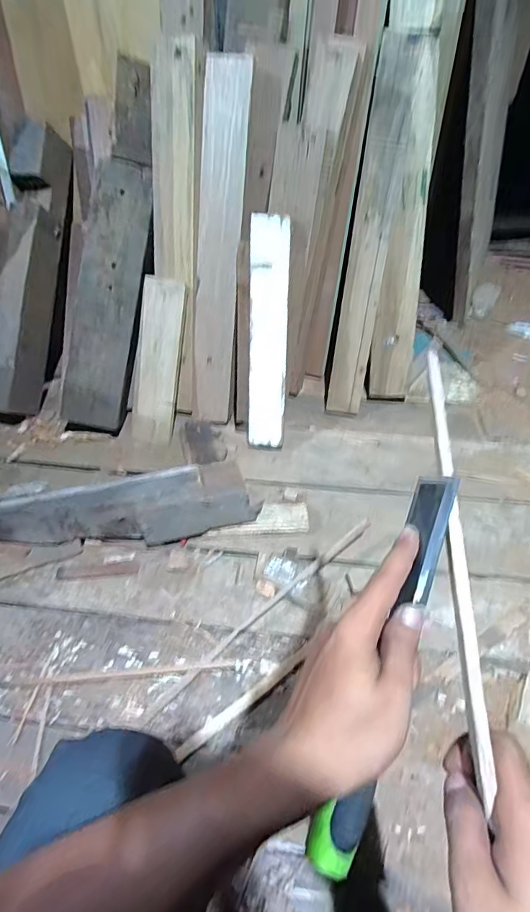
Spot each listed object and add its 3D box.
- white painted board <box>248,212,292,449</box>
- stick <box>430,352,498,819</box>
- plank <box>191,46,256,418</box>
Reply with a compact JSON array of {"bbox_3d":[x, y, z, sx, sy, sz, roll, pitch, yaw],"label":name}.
[{"bbox_3d":[0.009,-0.262,0.993,0.083,0.501,0.017,1,21,0],"label":"white painted board"},{"bbox_3d":[0.126,0.125,0.266,0.014,0.013,0.447,2,67,1],"label":"stick"},{"bbox_3d":[-0.108,-0.441,1.001,0.095,0.745,0.023,12,24,10],"label":"plank"}]

